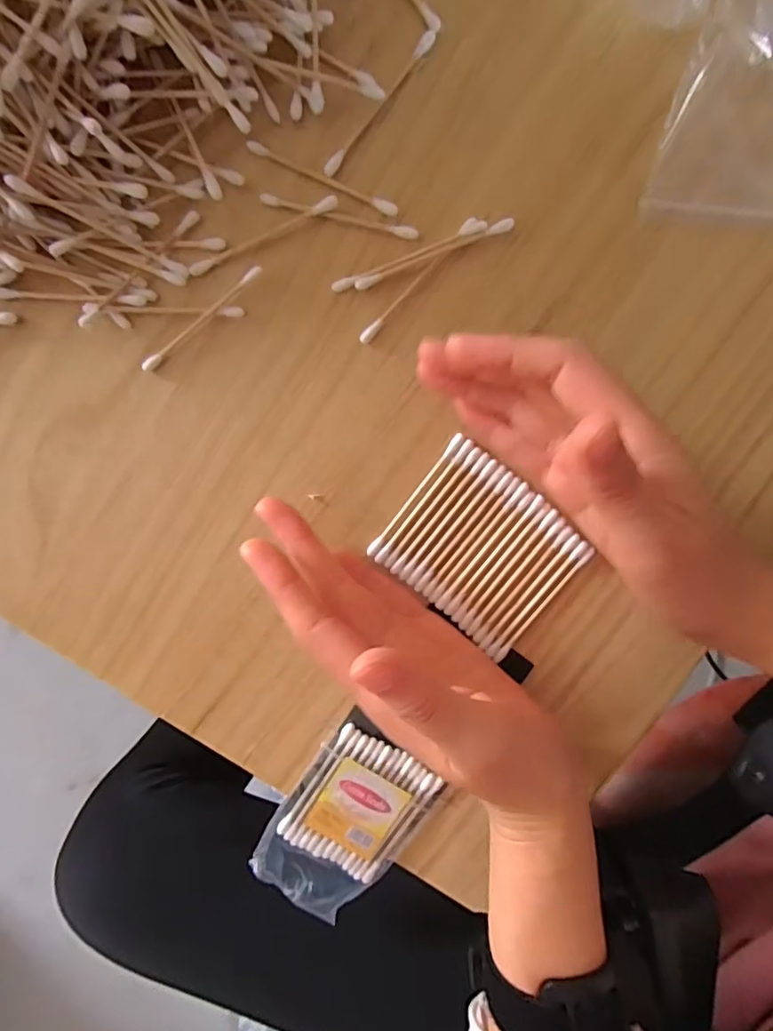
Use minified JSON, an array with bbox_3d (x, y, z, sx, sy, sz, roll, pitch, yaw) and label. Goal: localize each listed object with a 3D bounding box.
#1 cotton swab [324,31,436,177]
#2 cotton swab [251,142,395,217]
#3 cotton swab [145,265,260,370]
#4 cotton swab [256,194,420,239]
[{"bbox_3d":[-0.003,-0.175,0.236,0.007,0.004,0.070,40,97,-4],"label":"cotton swab"},{"bbox_3d":[-0.028,-0.148,0.241,0.070,0.004,0.005,24,98,-2],"label":"cotton swab"},{"bbox_3d":[-0.085,-0.089,0.253,0.070,0.004,0.006,-38,96,6],"label":"cotton swab"},{"bbox_3d":[-0.021,-0.132,0.244,0.070,0.004,0.005,13,99,-1],"label":"cotton swab"}]

